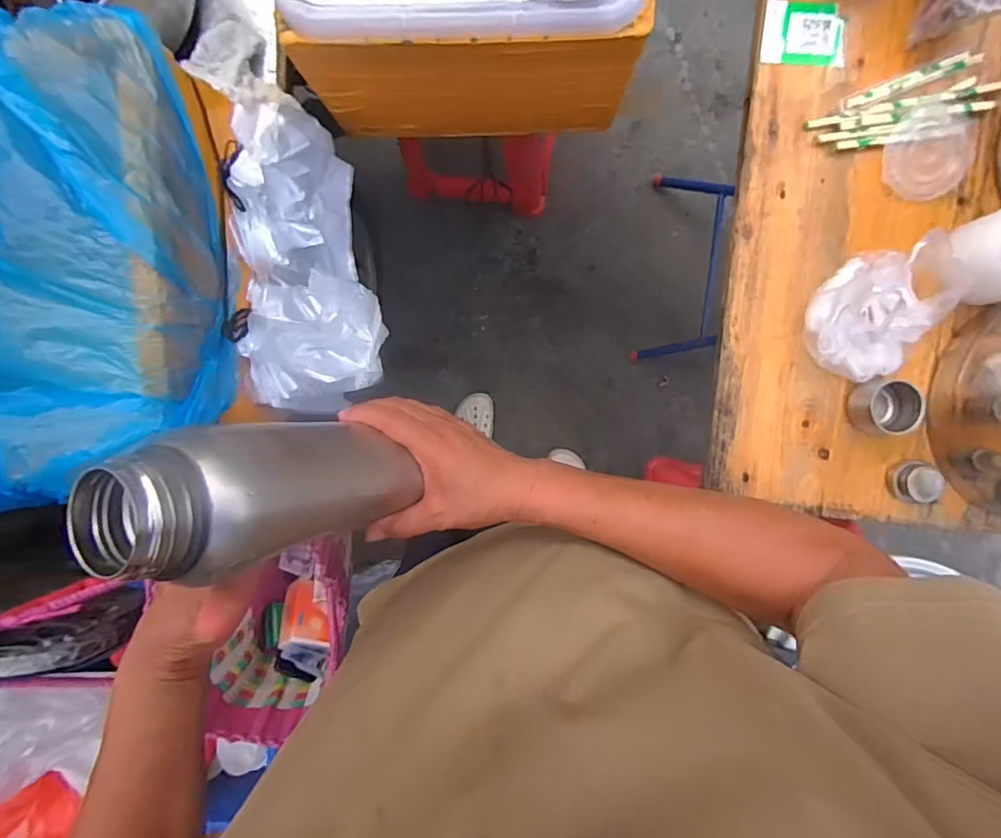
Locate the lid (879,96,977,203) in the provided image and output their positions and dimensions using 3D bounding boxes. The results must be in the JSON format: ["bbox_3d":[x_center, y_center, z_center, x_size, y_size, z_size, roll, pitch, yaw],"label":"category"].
[{"bbox_3d":[0.580,-0.361,0.718,0.122,0.020,0.115,0,93,3],"label":"lid"}]

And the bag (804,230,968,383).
[{"bbox_3d":[0.492,-0.149,0.691,0.148,0.090,0.189,8,94,2],"label":"bag"}]

